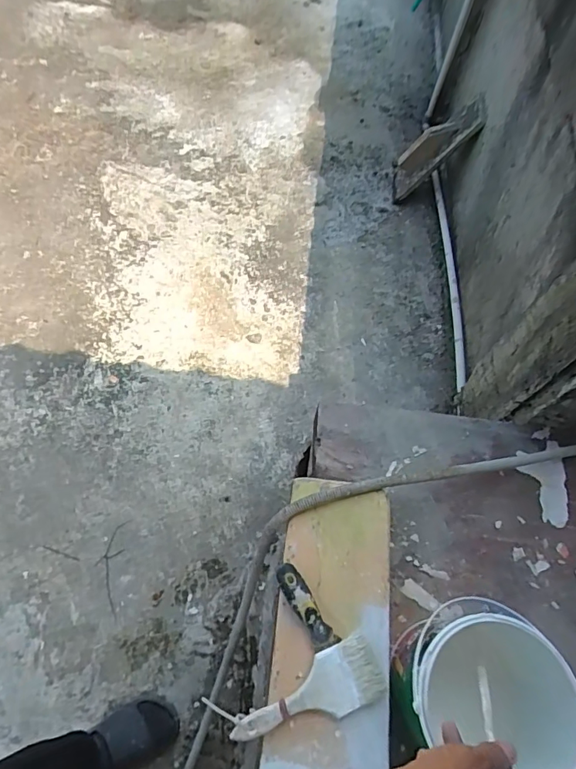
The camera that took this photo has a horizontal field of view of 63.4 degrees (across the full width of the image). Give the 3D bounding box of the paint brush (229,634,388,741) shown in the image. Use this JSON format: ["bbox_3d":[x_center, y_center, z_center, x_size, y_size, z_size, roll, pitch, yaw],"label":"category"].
[{"bbox_3d":[0.026,0.387,0.586,0.192,0.015,0.073,-17,66,-10],"label":"paint brush"}]

